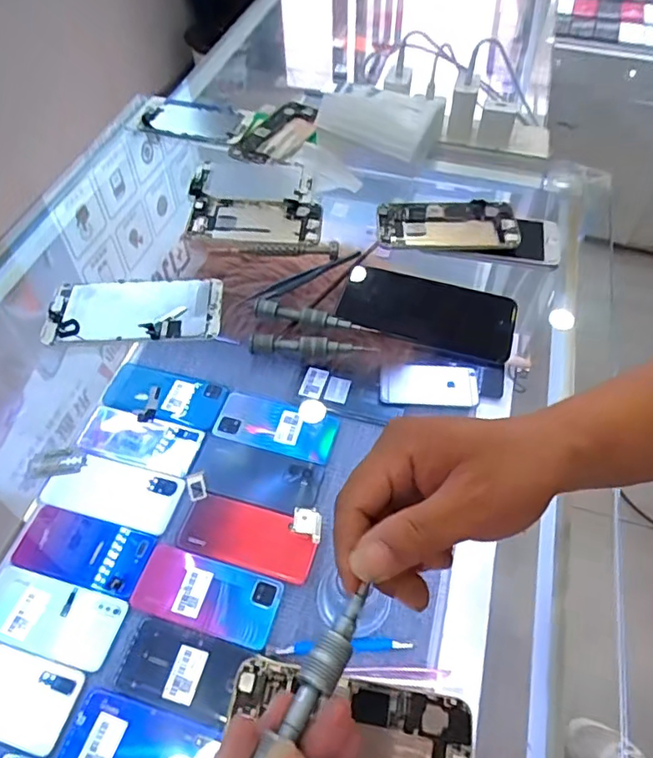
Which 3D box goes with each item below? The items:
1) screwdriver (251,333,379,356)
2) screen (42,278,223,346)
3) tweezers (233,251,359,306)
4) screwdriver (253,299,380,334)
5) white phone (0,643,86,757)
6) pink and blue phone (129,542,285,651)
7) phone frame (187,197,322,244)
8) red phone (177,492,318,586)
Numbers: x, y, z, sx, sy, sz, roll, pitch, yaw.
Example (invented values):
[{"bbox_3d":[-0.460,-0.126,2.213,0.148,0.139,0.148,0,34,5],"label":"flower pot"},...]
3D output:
[{"bbox_3d":[-0.012,-0.028,0.463,0.105,0.015,0.010,4,55,2],"label":"screwdriver"},{"bbox_3d":[-0.173,-0.066,0.500,0.152,0.012,0.074,-1,55,-1],"label":"screen"},{"bbox_3d":[-0.022,-0.094,0.520,0.128,0.011,0.014,-26,59,-18],"label":"tweezers"},{"bbox_3d":[-0.010,-0.054,0.484,0.110,0.012,0.014,11,55,8],"label":"screwdriver"},{"bbox_3d":[-0.335,0.316,0.561,0.161,0.004,0.076,15,56,10],"label":"white phone"},{"bbox_3d":[-0.134,0.239,0.615,0.158,0.005,0.075,14,56,9],"label":"pink and blue phone"},{"bbox_3d":[-0.074,-0.167,0.575,0.136,0.011,0.066,8,55,5],"label":"phone frame"},{"bbox_3d":[-0.092,0.187,0.659,0.158,0.007,0.074,14,56,9],"label":"red phone"}]

